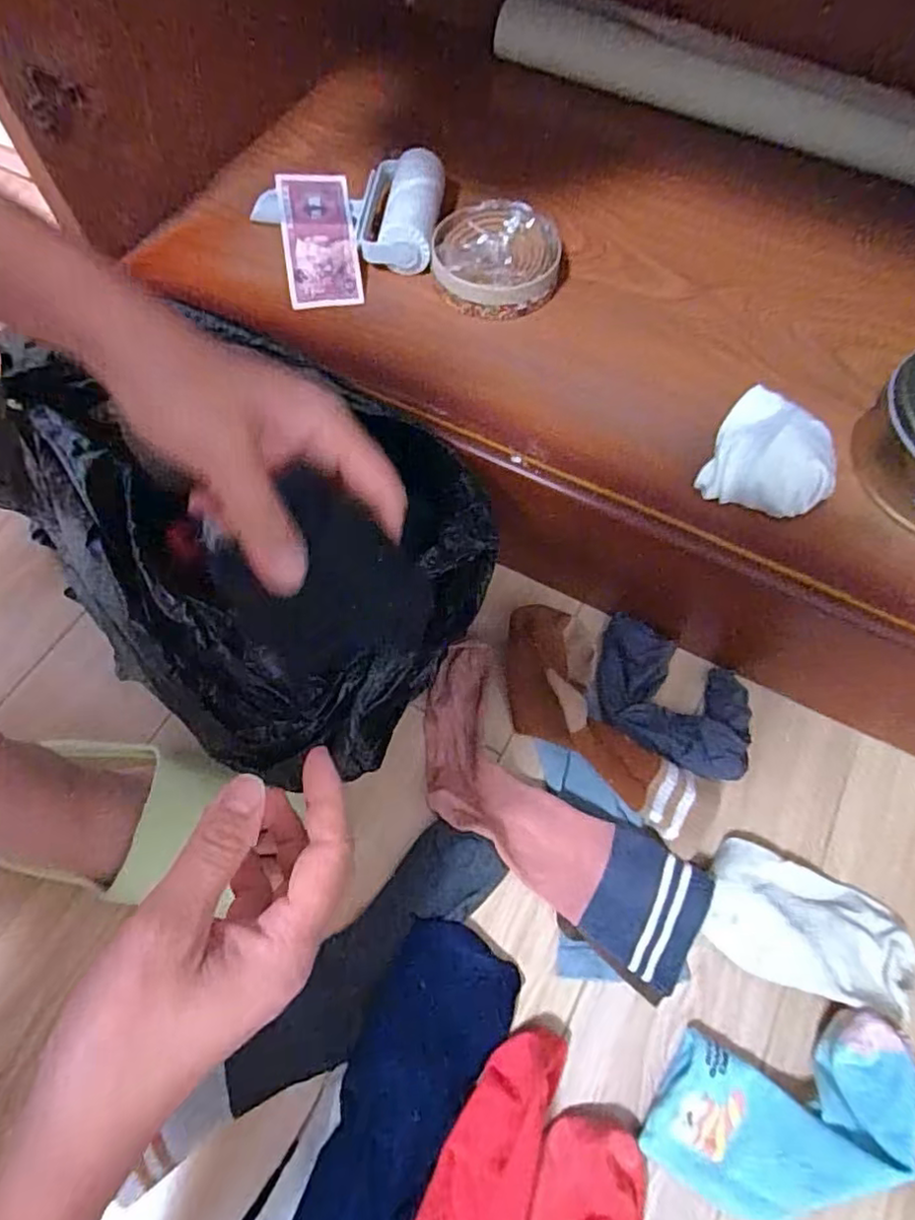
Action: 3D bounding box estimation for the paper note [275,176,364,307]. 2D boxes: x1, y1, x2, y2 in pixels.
[{"bbox_3d":[-0.114,-0.306,0.513,0.058,0.007,0.119,-8,83,-10],"label":"paper note"}]

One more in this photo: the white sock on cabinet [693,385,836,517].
[{"bbox_3d":[0.211,-0.103,0.413,0.078,0.060,0.072,0,67,-1],"label":"white sock on cabinet"}]

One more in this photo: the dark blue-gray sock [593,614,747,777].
[{"bbox_3d":[0.171,0.072,0.502,0.135,0.029,0.094,31,70,12],"label":"dark blue-gray sock"}]

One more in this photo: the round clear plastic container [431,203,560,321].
[{"bbox_3d":[0.031,-0.286,0.504,0.099,0.032,0.094,0,67,-1],"label":"round clear plastic container"}]

